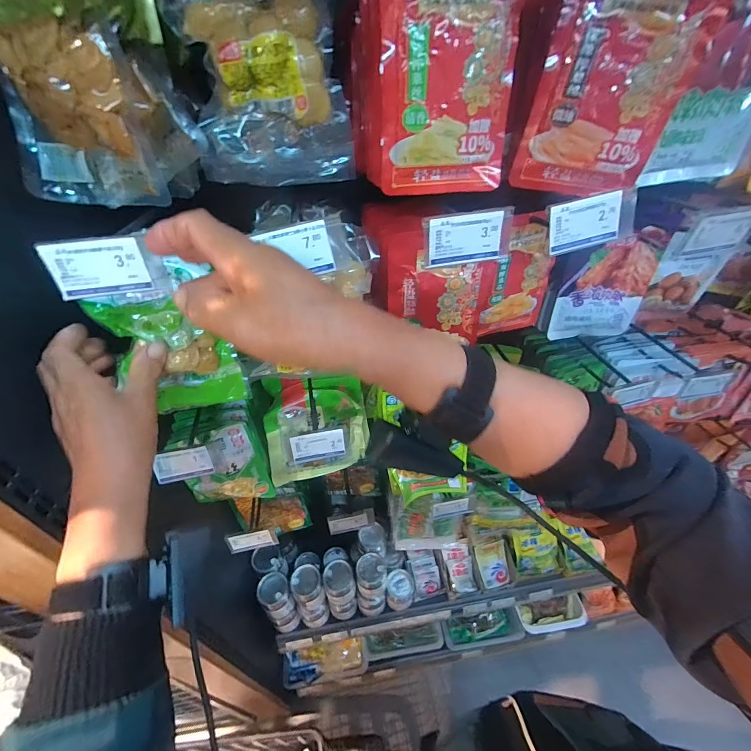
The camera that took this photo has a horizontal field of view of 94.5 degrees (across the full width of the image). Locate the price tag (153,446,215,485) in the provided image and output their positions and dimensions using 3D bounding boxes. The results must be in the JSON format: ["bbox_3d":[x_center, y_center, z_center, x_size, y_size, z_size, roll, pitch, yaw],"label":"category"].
[{"bbox_3d":[-0.231,0.108,0.418,0.063,0.039,0.005,-10,17,-7],"label":"price tag"}]

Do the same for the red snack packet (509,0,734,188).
[{"bbox_3d":[0.197,-0.247,0.292,0.119,0.149,0.018,9,42,11],"label":"red snack packet"}]

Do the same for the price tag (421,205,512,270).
[{"bbox_3d":[0.082,-0.121,0.304,0.077,0.042,0.010,-10,42,-11],"label":"price tag"}]

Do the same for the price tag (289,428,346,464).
[{"bbox_3d":[-0.072,0.090,0.439,0.065,0.040,0.005,-10,25,-5],"label":"price tag"}]

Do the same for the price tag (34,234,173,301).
[{"bbox_3d":[-0.207,-0.083,0.270,0.078,0.042,0.005,-9,32,-10],"label":"price tag"}]

